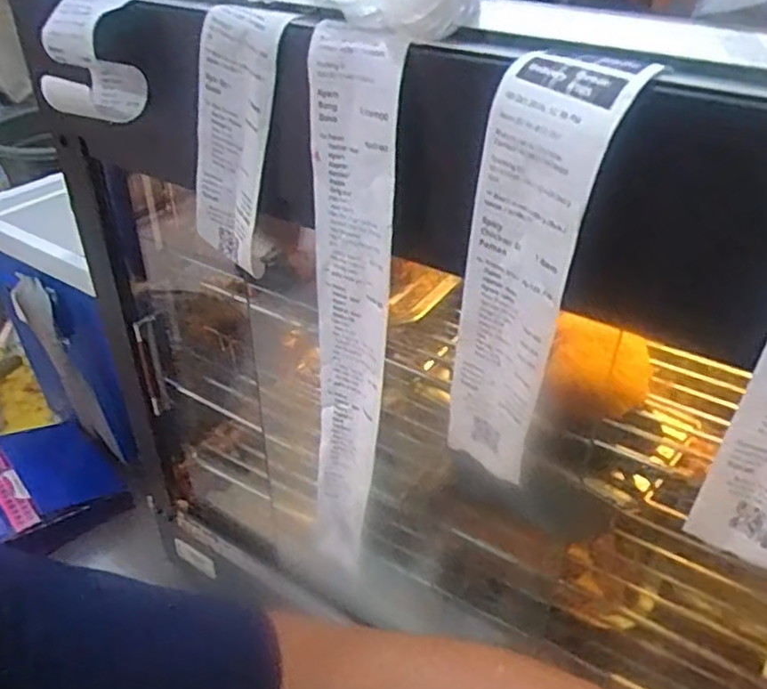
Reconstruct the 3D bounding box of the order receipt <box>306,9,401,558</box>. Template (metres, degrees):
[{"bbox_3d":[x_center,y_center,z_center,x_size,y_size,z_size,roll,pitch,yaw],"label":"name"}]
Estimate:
[{"bbox_3d":[-0.027,-0.001,0.410,0.057,0.346,0.015,24,37,29],"label":"order receipt"}]

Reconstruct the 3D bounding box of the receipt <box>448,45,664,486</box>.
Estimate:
[{"bbox_3d":[0.070,-0.024,0.342,0.067,0.226,0.029,29,45,34],"label":"receipt"}]

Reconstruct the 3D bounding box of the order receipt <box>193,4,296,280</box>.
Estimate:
[{"bbox_3d":[-0.088,-0.119,0.411,0.055,0.157,0.023,30,45,13],"label":"order receipt"}]

